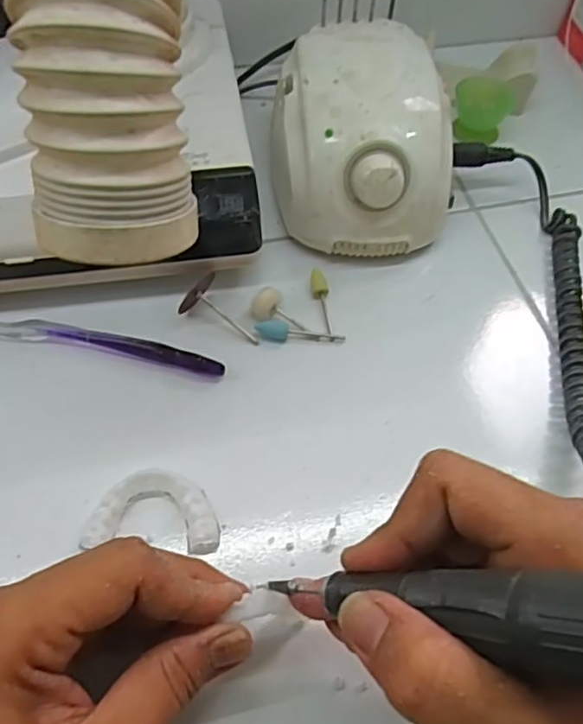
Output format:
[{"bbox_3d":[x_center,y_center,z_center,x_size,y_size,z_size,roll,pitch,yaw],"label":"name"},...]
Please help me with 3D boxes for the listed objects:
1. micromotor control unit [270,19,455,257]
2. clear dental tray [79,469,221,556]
[{"bbox_3d":[0.041,-0.139,0.388,0.109,0.080,0.136,1,57,-2],"label":"micromotor control unit"},{"bbox_3d":[-0.063,0.070,0.289,0.059,0.009,0.036,3,57,-1],"label":"clear dental tray"}]

